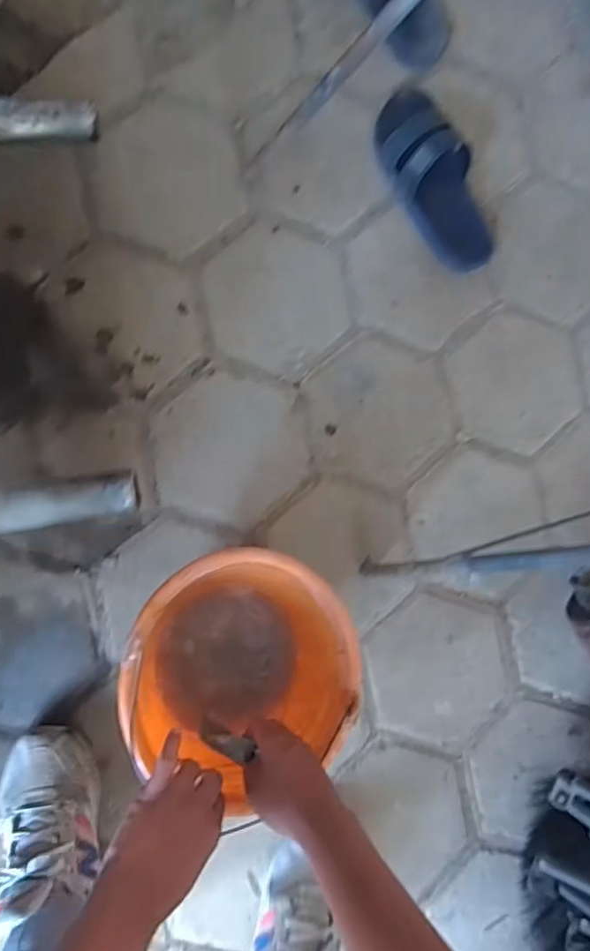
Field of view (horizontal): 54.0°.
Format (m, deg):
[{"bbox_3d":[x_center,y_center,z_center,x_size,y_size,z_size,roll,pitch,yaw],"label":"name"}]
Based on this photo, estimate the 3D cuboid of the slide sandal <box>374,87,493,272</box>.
[{"bbox_3d":[0.192,-0.399,0.768,0.117,0.054,0.255,-34,93,-9],"label":"slide sandal"}]

